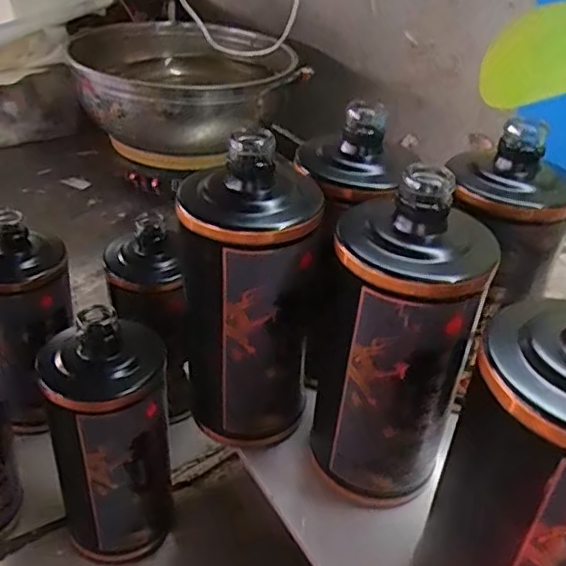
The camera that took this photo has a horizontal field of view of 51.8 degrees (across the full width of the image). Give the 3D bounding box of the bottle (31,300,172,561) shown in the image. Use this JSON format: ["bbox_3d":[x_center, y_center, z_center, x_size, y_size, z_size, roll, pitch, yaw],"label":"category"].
[{"bbox_3d":[-0.121,0.103,0.409,0.078,0.192,0.083,-17,41,-23],"label":"bottle"}]

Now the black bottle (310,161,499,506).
[{"bbox_3d":[0.057,0.033,0.325,0.080,0.184,0.080,5,38,5],"label":"black bottle"}]

